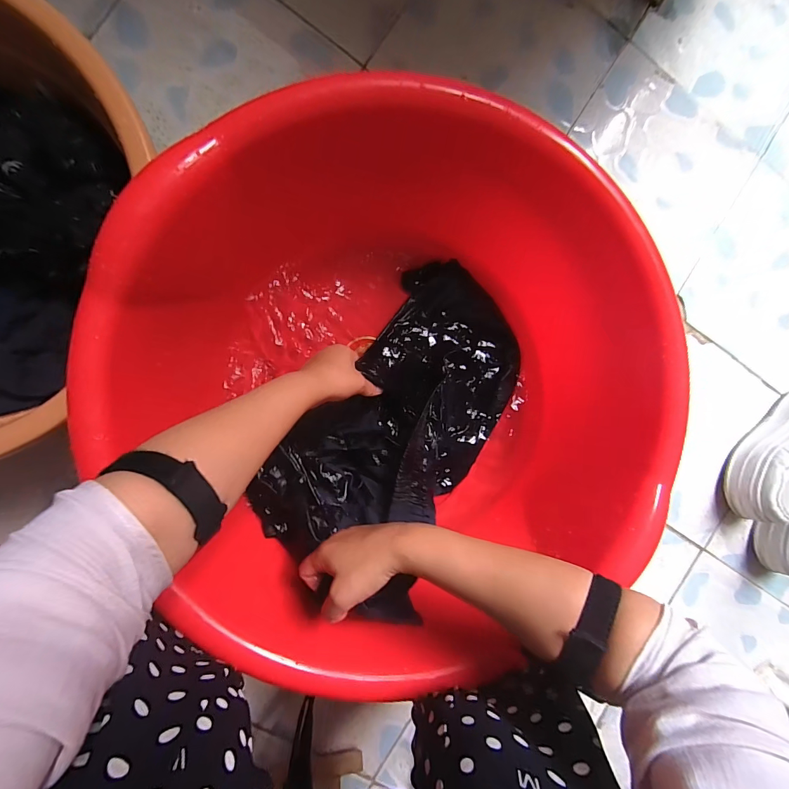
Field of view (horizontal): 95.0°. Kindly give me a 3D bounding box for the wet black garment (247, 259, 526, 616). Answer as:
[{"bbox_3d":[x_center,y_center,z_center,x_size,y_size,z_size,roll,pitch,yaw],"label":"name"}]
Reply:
[{"bbox_3d":[0.021,0.035,0.464,0.230,0.116,0.417,34,88,-7],"label":"wet black garment"}]

